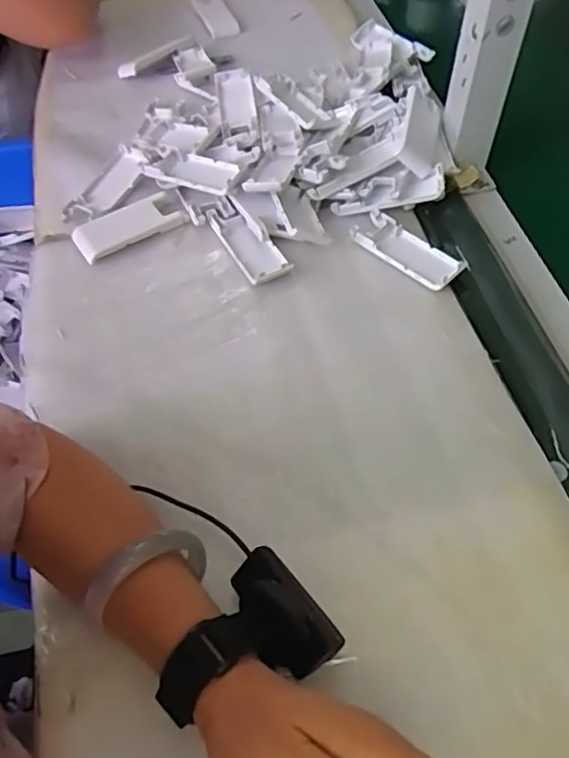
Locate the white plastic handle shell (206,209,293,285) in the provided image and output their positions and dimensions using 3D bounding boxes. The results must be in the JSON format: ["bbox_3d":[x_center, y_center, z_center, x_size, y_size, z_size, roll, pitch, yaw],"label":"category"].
[{"bbox_3d":[-0.033,-0.124,0.546,0.040,0.019,0.100,-25,59,-15],"label":"white plastic handle shell"}]

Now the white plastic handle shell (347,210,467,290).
[{"bbox_3d":[0.111,-0.115,0.536,0.042,0.015,0.103,-40,63,-22],"label":"white plastic handle shell"}]

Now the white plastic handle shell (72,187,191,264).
[{"bbox_3d":[-0.142,-0.146,0.550,0.107,0.018,0.039,-29,60,-17],"label":"white plastic handle shell"}]

